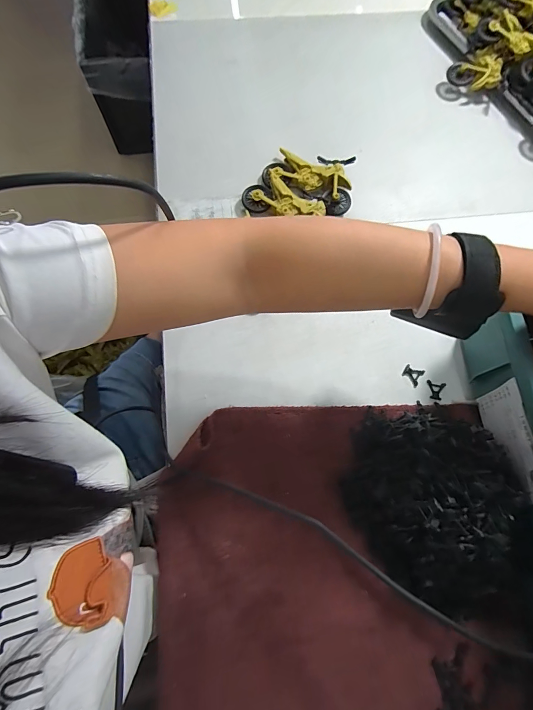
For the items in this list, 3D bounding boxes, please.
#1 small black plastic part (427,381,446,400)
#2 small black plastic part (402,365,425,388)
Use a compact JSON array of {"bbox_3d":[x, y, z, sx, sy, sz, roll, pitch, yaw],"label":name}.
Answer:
[{"bbox_3d":[0.188,0.039,0.385,0.020,0.004,0.021,14,74,3],"label":"small black plastic part"},{"bbox_3d":[0.164,0.022,0.390,0.021,0.004,0.020,33,75,7],"label":"small black plastic part"}]

